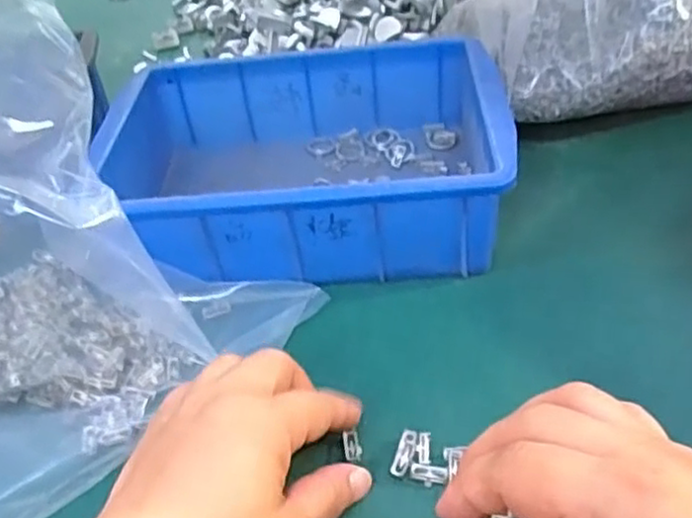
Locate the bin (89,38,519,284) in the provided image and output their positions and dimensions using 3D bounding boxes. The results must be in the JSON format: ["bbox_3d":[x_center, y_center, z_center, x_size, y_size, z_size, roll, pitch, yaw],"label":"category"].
[{"bbox_3d":[-0.024,-0.063,0.439,0.235,0.068,0.170,-4,43,4],"label":"bin"}]

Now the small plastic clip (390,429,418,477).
[{"bbox_3d":[0.026,0.088,0.313,0.008,0.005,0.022,12,46,20],"label":"small plastic clip"}]

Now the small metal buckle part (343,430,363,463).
[{"bbox_3d":[0.003,0.087,0.319,0.008,0.004,0.015,-10,42,-3],"label":"small metal buckle part"}]

